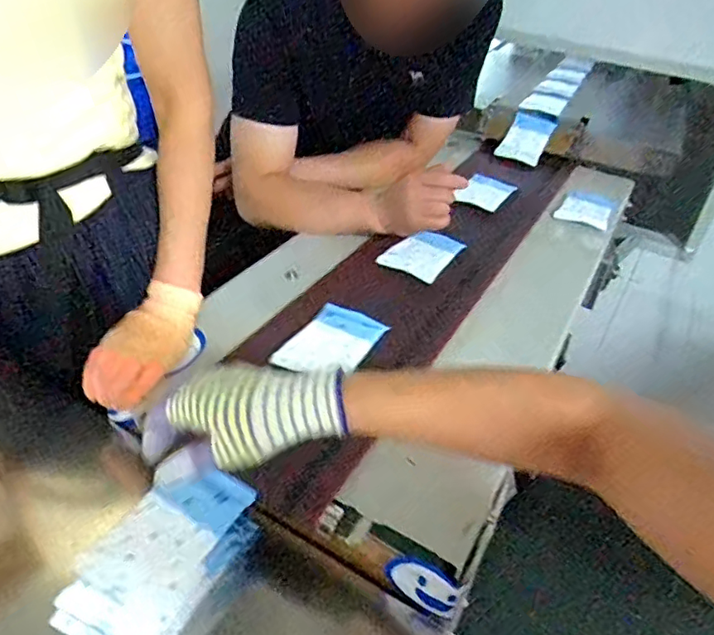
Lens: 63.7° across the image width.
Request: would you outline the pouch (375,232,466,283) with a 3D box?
[{"bbox_3d":[0.098,-0.094,0.848,0.094,0.015,0.124,30,44,27],"label":"pouch"}]

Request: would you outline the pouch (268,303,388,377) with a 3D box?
[{"bbox_3d":[-0.029,0.028,0.663,0.087,0.011,0.127,24,42,22],"label":"pouch"}]

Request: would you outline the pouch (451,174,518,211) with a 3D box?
[{"bbox_3d":[0.234,-0.229,1.029,0.076,0.025,0.136,22,41,20],"label":"pouch"}]

